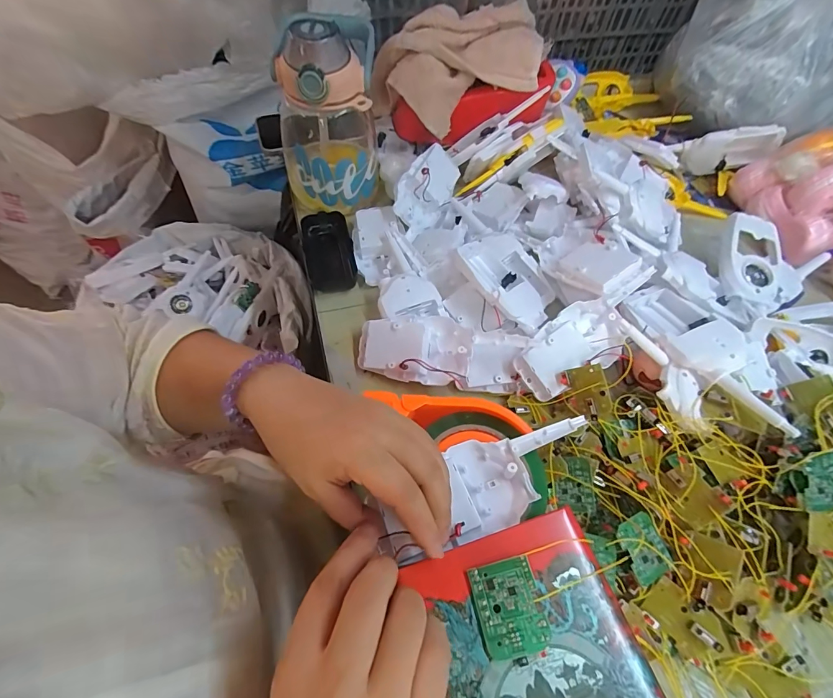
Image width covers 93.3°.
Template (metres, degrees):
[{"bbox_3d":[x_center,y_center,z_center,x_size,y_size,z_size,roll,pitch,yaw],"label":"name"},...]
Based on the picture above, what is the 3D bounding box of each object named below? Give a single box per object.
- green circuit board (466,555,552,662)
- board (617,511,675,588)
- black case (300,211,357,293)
[{"bbox_3d":[0.049,0.136,0.208,0.033,0.008,0.042,-14,63,-4],"label":"green circuit board"},{"bbox_3d":[0.167,0.146,0.286,0.032,0.007,0.043,-20,76,-17],"label":"board"},{"bbox_3d":[-0.100,-0.111,0.450,0.054,0.018,0.109,-12,61,-11],"label":"black case"}]

